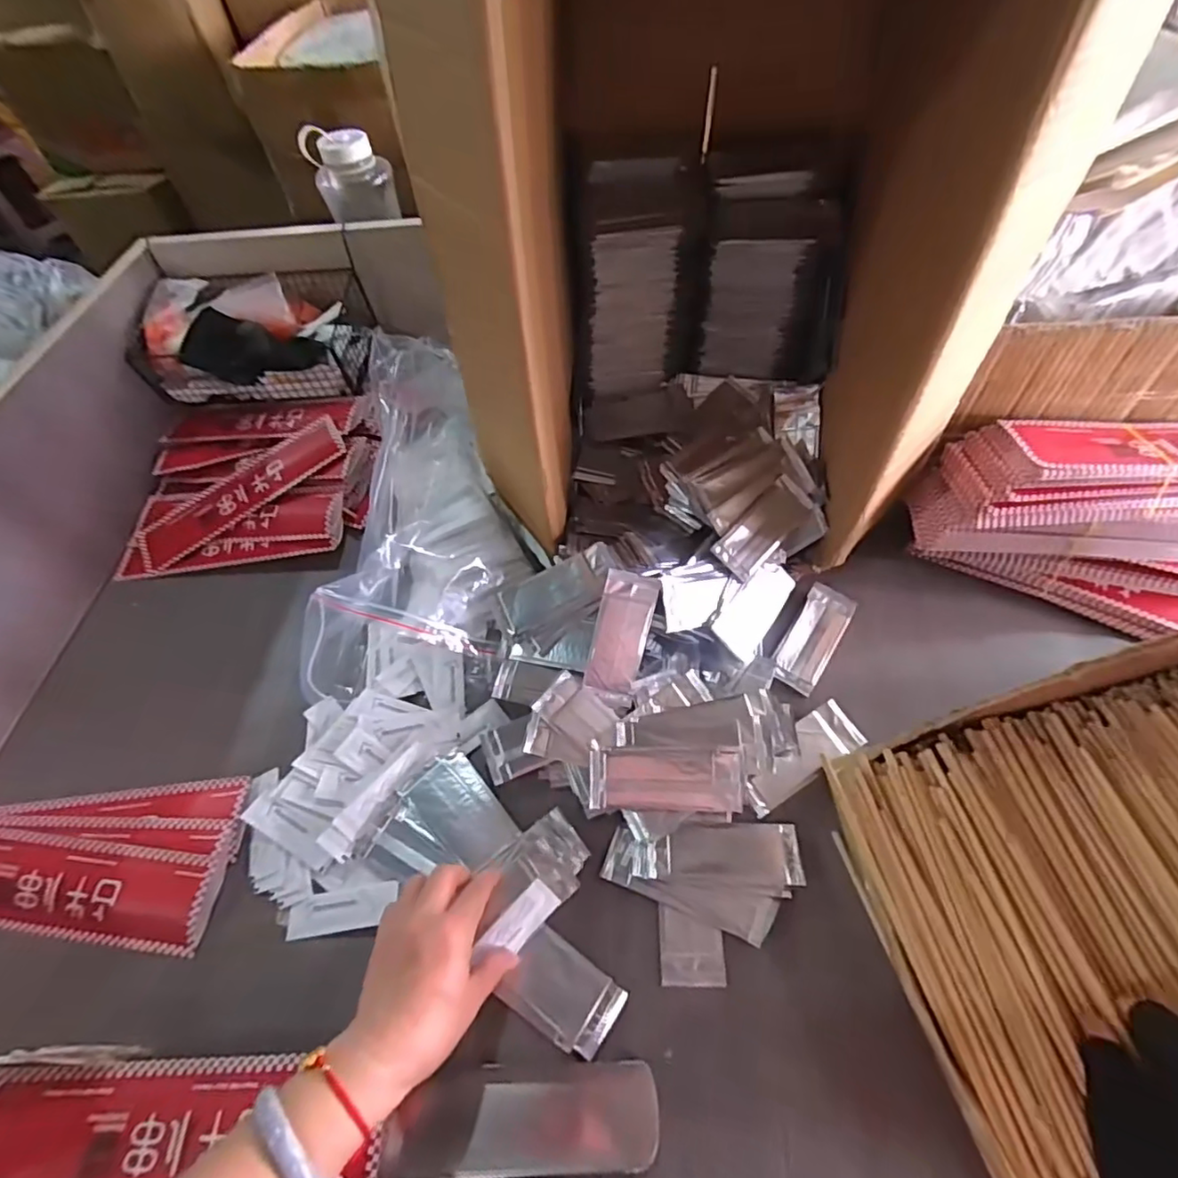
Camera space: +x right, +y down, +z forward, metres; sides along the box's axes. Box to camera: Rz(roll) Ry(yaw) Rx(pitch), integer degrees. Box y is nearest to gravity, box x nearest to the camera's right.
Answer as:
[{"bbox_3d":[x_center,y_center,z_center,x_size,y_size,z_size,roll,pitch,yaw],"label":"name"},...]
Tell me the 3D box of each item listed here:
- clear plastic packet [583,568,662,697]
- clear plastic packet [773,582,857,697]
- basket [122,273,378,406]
[{"bbox_3d":[0.029,0.040,0.531,0.049,0.110,0.007,12,13,-7],"label":"clear plastic packet"},{"bbox_3d":[0.226,0.050,0.591,0.046,0.011,0.124,27,62,21],"label":"clear plastic packet"},{"bbox_3d":[-0.442,-0.343,0.789,0.276,0.101,0.159,-3,56,2],"label":"basket"}]

